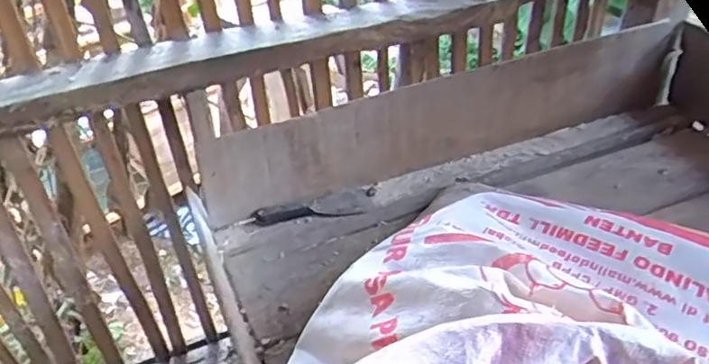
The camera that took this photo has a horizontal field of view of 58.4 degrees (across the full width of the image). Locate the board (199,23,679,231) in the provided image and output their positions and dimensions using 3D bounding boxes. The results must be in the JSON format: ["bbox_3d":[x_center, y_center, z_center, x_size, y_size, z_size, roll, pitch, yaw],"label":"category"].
[{"bbox_3d":[0.172,-0.105,1.103,0.877,0.177,0.035,-15,40,-10],"label":"board"}]

